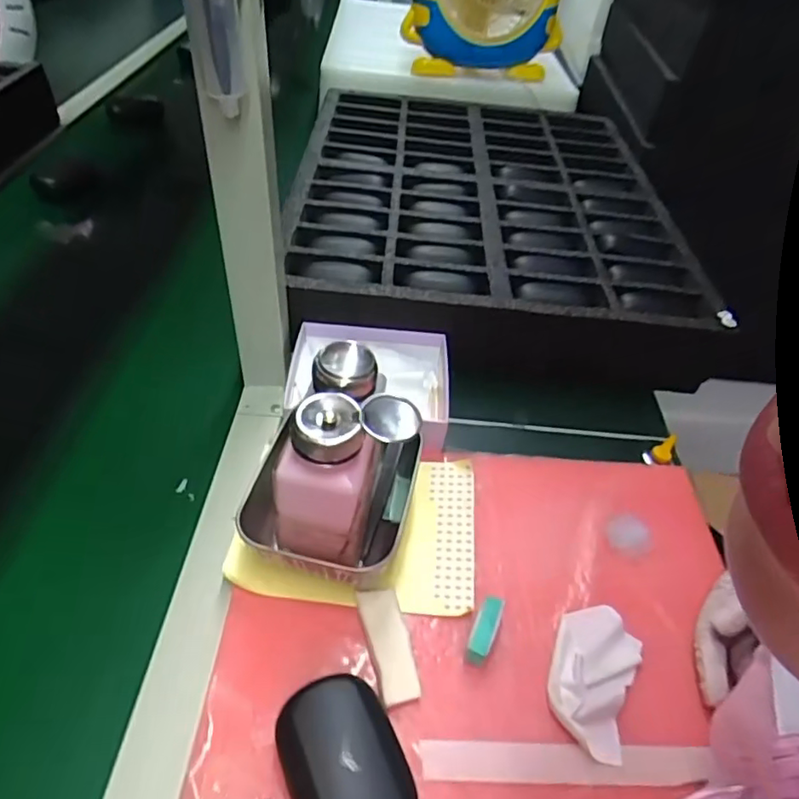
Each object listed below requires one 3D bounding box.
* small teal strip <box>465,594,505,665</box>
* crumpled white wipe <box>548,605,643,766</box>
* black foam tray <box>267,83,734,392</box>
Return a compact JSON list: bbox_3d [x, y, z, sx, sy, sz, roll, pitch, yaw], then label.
[{"bbox_3d":[0.054,0.144,0.368,0.014,0.016,0.039,19,45,13],"label":"small teal strip"},{"bbox_3d":[0.118,0.167,0.360,0.049,0.008,0.086,22,46,16],"label":"crumpled white wipe"},{"bbox_3d":[0.096,-0.227,0.701,0.415,0.081,0.498,4,43,-2],"label":"black foam tray"}]

